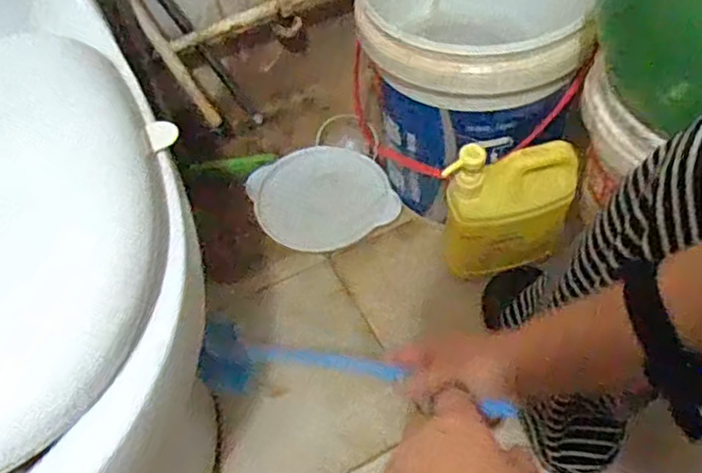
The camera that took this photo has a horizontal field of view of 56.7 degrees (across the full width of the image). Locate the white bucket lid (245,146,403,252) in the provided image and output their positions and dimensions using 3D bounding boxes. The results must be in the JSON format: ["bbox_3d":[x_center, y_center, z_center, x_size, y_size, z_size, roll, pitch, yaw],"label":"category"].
[{"bbox_3d":[-0.046,-0.066,1.026,0.211,0.015,0.183,-18,63,-17],"label":"white bucket lid"}]

